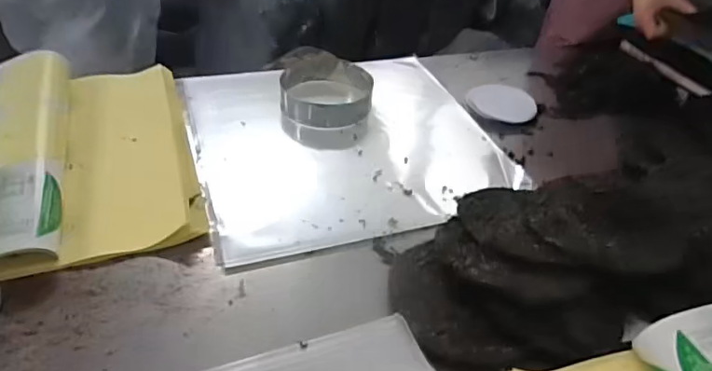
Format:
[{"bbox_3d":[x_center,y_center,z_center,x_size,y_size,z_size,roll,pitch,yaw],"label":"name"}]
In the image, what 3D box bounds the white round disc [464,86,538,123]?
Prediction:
[{"bbox_3d":[0.301,-0.171,1.096,0.138,0.018,0.138,2,41,-2],"label":"white round disc"}]

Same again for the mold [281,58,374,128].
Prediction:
[{"bbox_3d":[-0.058,-0.187,1.047,0.174,0.059,0.198,-1,41,-6],"label":"mold"}]

